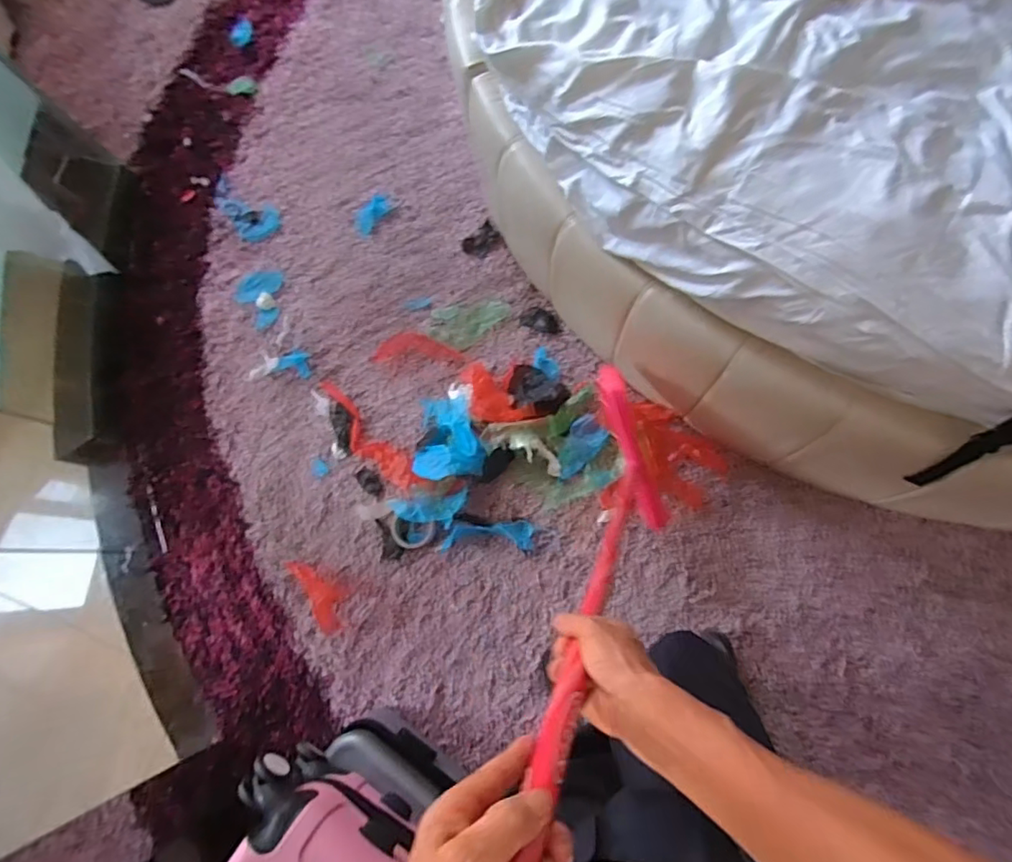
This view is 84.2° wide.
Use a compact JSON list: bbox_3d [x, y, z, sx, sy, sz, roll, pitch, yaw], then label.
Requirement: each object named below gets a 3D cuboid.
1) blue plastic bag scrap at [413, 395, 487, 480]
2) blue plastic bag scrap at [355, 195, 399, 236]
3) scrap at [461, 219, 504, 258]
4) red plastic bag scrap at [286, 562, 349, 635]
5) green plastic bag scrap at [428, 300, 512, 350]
[{"bbox_3d":[-0.123,0.012,1.198,0.145,0.099,0.186,-8,77,3],"label":"blue plastic bag scrap"},{"bbox_3d":[-0.328,-0.534,1.374,0.063,0.012,0.112,40,83,12],"label":"blue plastic bag scrap"},{"bbox_3d":[-0.058,-0.451,1.330,0.086,0.018,0.068,-38,77,-4],"label":"scrap"},{"bbox_3d":[-0.384,0.336,1.180,0.086,0.011,0.173,-32,77,-3],"label":"red plastic bag scrap"},{"bbox_3d":[-0.080,-0.247,1.290,0.183,0.010,0.105,-11,77,2],"label":"green plastic bag scrap"}]

